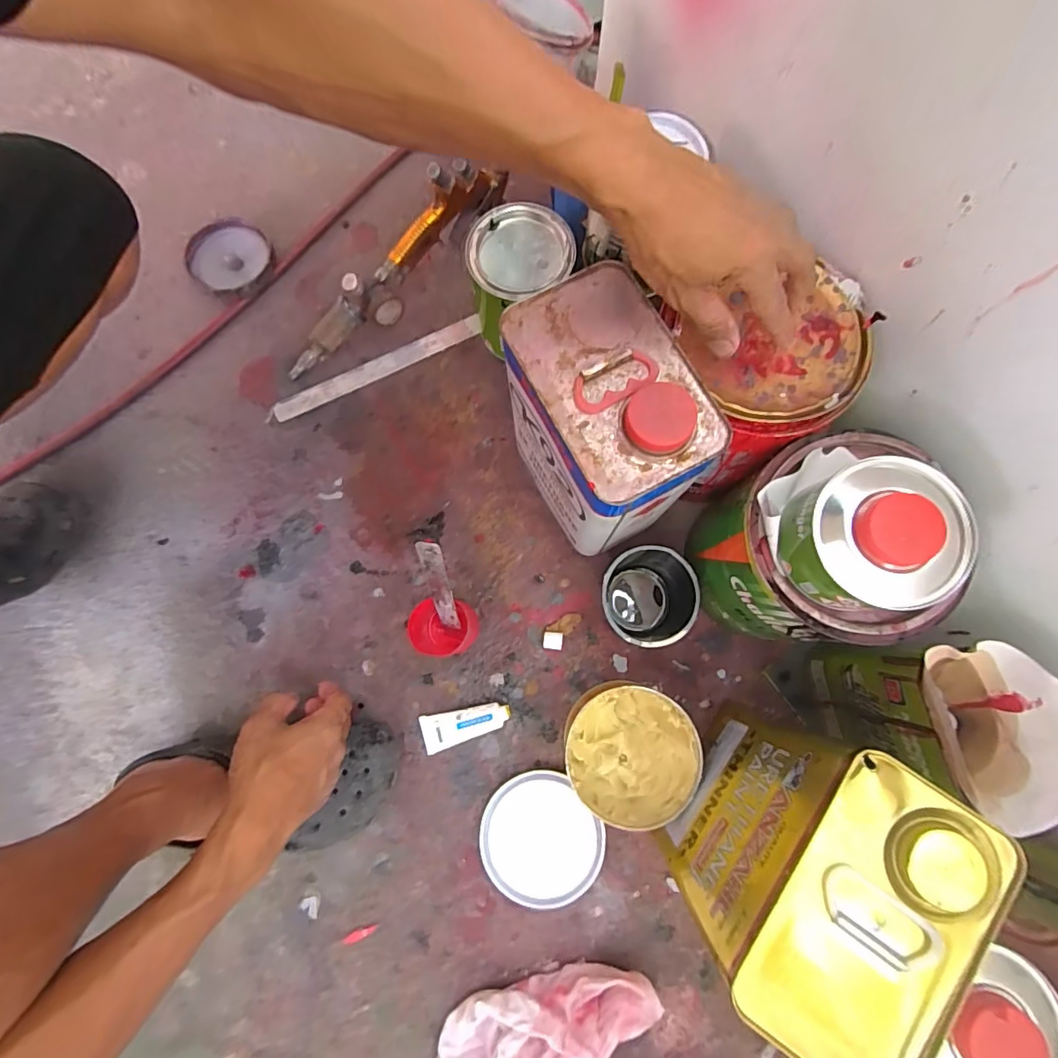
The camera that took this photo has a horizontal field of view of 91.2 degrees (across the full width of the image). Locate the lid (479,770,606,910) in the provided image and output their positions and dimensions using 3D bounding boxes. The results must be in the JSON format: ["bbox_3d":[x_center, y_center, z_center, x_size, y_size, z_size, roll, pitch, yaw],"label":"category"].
[{"bbox_3d":[0.010,0.312,0.520,0.113,0.011,0.118,0,78,0],"label":"lid"}]

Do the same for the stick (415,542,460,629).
[{"bbox_3d":[-0.078,0.055,0.459,0.021,0.146,0.005,4,55,4],"label":"stick"}]

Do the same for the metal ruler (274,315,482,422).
[{"bbox_3d":[-0.184,-0.198,0.631,0.268,0.010,0.024,-25,79,-4],"label":"metal ruler"}]

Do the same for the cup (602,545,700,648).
[{"bbox_3d":[0.122,0.069,0.532,0.094,0.087,0.091,0,78,0],"label":"cup"}]

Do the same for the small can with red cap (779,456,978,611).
[{"bbox_3d":[0.235,0.006,0.354,0.099,0.064,0.098,0,78,2],"label":"small can with red cap"}]

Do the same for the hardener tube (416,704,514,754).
[{"bbox_3d":[-0.066,0.205,0.540,0.093,0.021,0.037,-15,78,-3],"label":"hardener tube"}]

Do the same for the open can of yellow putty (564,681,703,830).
[{"bbox_3d":[0.097,0.216,0.507,0.120,0.069,0.120,0,78,0],"label":"open can of yellow putty"}]

